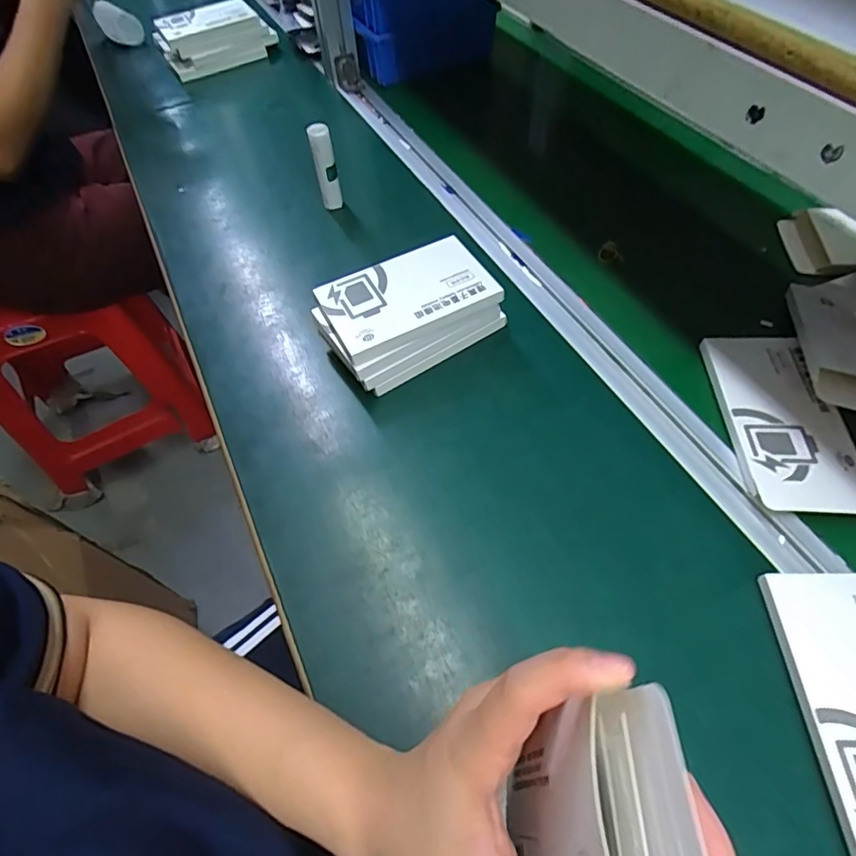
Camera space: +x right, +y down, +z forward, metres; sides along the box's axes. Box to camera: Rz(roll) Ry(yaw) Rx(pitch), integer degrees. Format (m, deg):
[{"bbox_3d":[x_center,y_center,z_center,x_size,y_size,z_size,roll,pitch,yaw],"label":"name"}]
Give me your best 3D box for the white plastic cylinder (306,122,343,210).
[{"bbox_3d":[-0.107,-0.272,0.552,0.022,0.093,0.024,-12,57,-3],"label":"white plastic cylinder"}]

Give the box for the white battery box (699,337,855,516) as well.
[{"bbox_3d":[0.265,-0.008,0.389,0.081,0.007,0.155,-2,57,4],"label":"white battery box"}]

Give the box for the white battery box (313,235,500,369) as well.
[{"bbox_3d":[-0.017,-0.109,0.424,0.132,0.016,0.081,-25,59,-14],"label":"white battery box"}]

